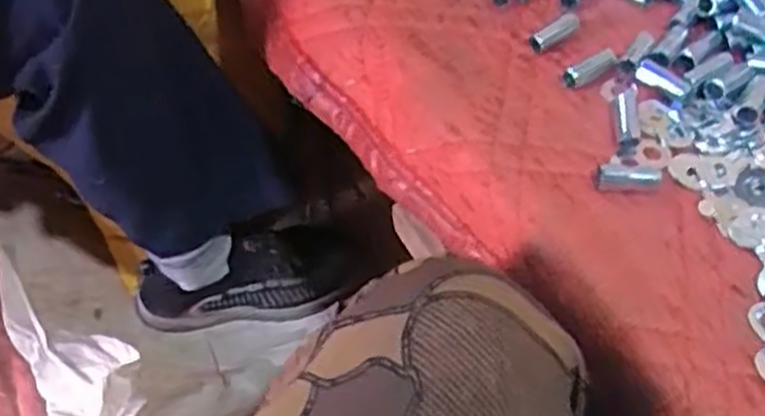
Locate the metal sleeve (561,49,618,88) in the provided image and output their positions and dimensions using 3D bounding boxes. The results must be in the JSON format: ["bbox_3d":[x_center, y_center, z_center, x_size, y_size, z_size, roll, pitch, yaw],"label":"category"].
[{"bbox_3d":[0.126,-0.084,0.472,0.034,0.011,0.013,-23,58,-15],"label":"metal sleeve"}]

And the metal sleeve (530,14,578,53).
[{"bbox_3d":[0.110,-0.112,0.493,0.035,0.009,0.011,-25,58,-16],"label":"metal sleeve"}]

